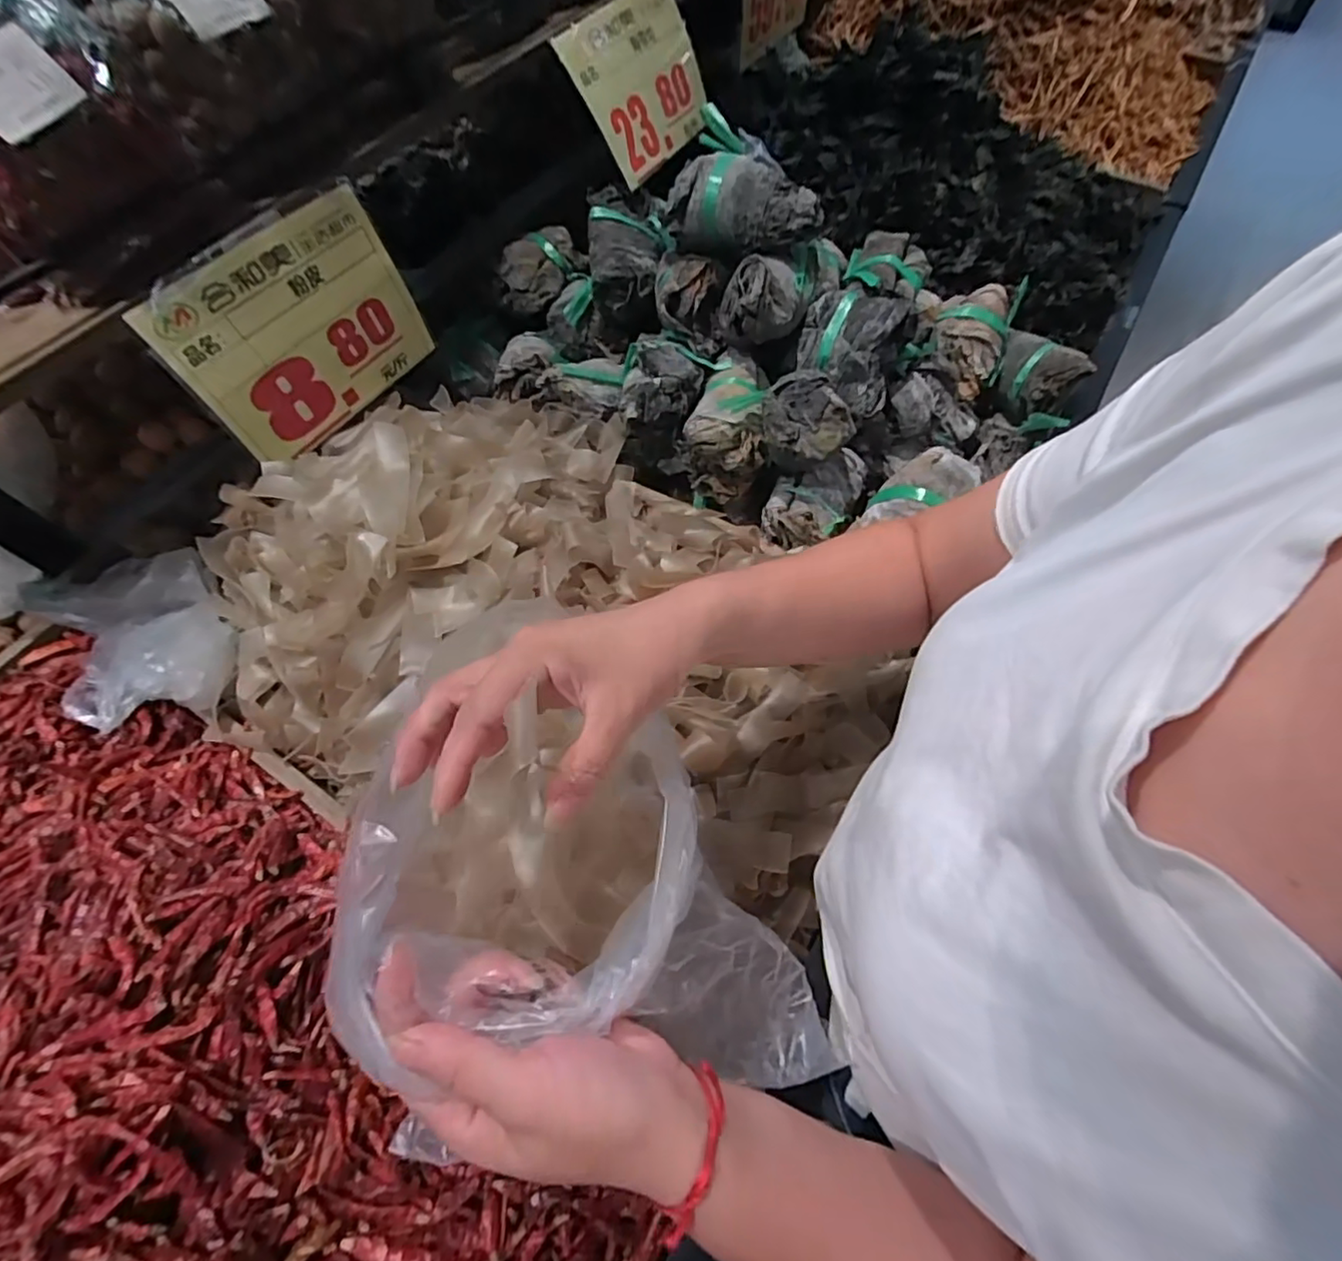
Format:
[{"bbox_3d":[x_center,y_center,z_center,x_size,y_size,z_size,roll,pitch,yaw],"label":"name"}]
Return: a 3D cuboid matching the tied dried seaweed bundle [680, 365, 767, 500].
[{"bbox_3d":[0.051,-0.195,0.601,0.079,0.095,0.104,1,58,5],"label":"tied dried seaweed bundle"}]

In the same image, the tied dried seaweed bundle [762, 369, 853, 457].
[{"bbox_3d":[0.121,-0.190,0.544,0.080,0.049,0.061,8,59,9],"label":"tied dried seaweed bundle"}]

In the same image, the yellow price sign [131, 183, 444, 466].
[{"bbox_3d":[-0.312,-0.258,0.524,0.010,0.148,0.211,22,62,27],"label":"yellow price sign"}]

